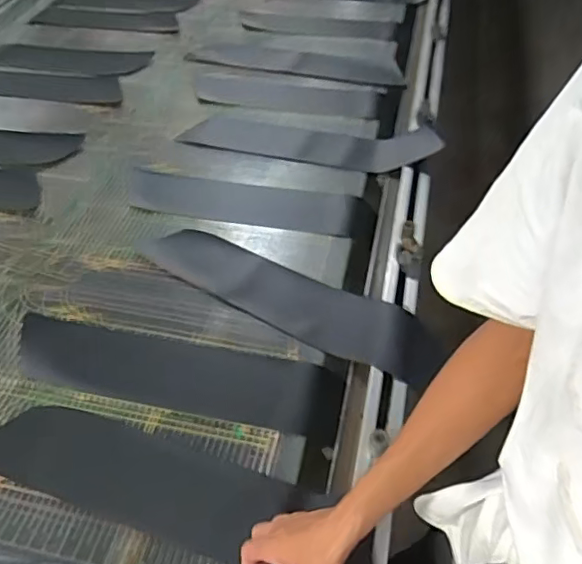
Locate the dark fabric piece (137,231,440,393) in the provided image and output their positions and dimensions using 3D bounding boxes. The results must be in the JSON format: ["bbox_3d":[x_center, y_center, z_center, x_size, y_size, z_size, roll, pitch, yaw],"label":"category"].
[{"bbox_3d":[-0.010,0.016,0.917,0.522,0.023,0.126,25,55,22],"label":"dark fabric piece"}]

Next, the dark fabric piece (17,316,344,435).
[{"bbox_3d":[-0.176,0.133,0.826,0.485,0.012,0.127,10,48,8],"label":"dark fabric piece"}]

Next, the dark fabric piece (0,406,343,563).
[{"bbox_3d":[-0.191,0.248,0.720,0.436,0.008,0.128,14,48,12],"label":"dark fabric piece"}]

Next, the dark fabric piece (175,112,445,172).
[{"bbox_3d":[0.039,-0.313,1.222,0.547,0.059,0.137,9,48,10],"label":"dark fabric piece"}]

